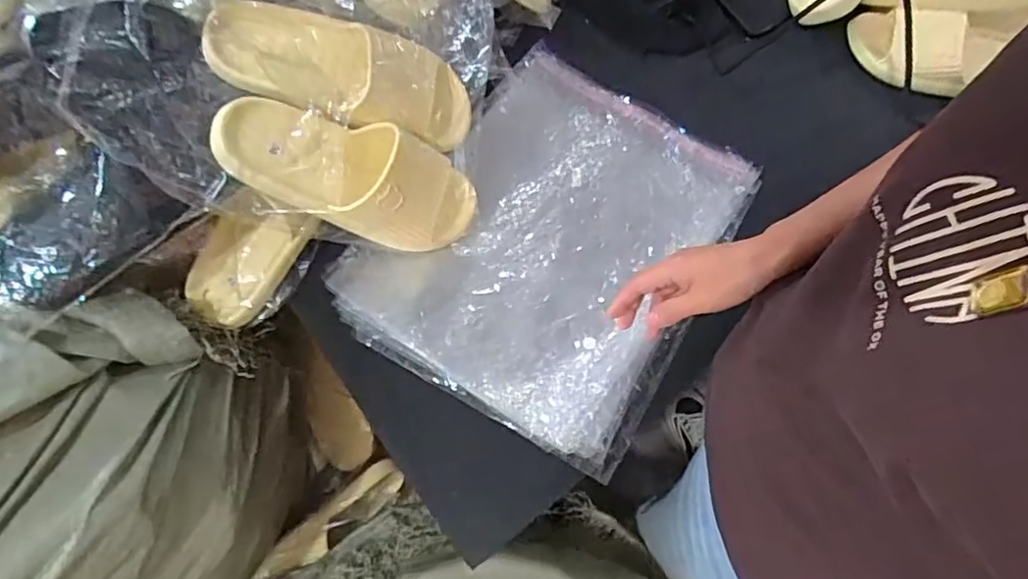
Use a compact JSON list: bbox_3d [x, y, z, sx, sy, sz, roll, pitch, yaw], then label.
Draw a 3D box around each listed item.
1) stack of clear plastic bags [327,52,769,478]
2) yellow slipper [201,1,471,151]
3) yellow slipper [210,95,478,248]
[{"bbox_3d":[0.045,-0.063,0.627,0.324,0.033,0.406,29,70,12],"label":"stack of clear plastic bags"},{"bbox_3d":[-0.159,-0.211,0.568,0.239,0.075,0.102,14,66,-12],"label":"yellow slipper"},{"bbox_3d":[-0.147,-0.112,0.564,0.252,0.064,0.099,16,63,-27],"label":"yellow slipper"}]

